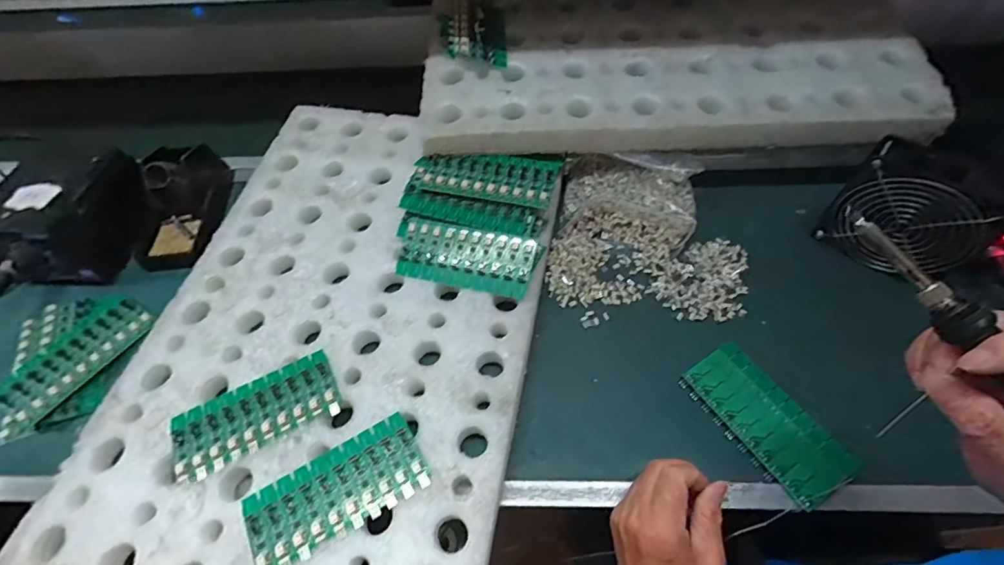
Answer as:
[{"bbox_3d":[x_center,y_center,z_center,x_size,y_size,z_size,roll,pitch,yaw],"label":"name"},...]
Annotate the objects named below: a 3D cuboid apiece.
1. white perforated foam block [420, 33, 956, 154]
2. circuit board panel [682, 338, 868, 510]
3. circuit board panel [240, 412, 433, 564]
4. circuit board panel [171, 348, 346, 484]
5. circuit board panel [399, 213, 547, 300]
[{"bbox_3d":[0.183,-0.225,0.531,0.540,0.053,0.162,0,59,3],"label":"white perforated foam block"},{"bbox_3d":[0.233,0.124,0.418,0.070,0.017,0.139,-30,61,-16],"label":"circuit board panel"},{"bbox_3d":[-0.131,0.166,0.374,0.137,0.007,0.066,-28,56,-14],"label":"circuit board panel"},{"bbox_3d":[-0.214,0.114,0.410,0.136,0.010,0.065,-25,60,-13],"label":"circuit board panel"},{"bbox_3d":[-0.041,-0.028,0.482,0.150,0.012,0.064,14,80,13],"label":"circuit board panel"}]

